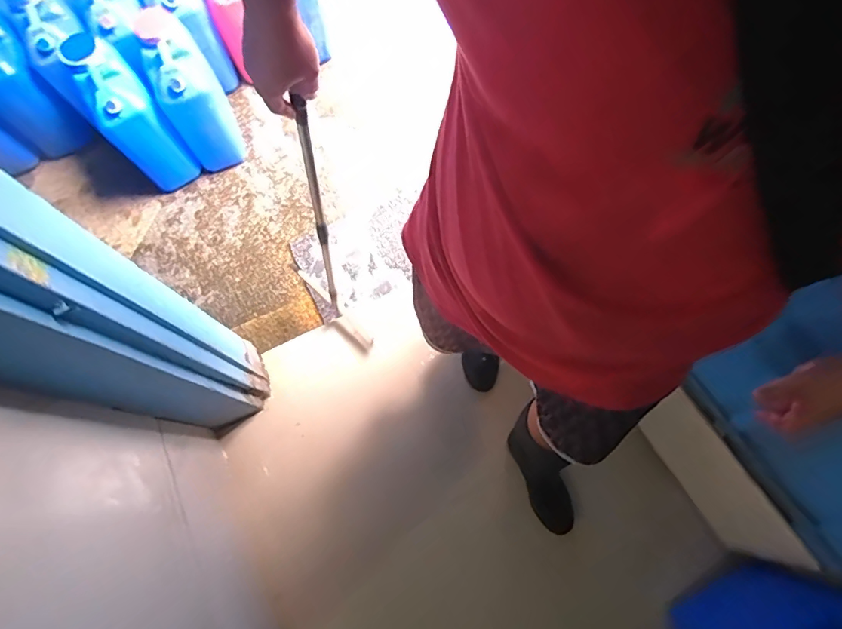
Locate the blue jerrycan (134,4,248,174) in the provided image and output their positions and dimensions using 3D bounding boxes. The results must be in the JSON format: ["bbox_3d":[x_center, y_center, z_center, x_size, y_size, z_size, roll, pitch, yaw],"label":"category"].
[{"bbox_3d":[-0.780,-0.742,1.565,0.188,0.434,0.307,-30,73,-8],"label":"blue jerrycan"}]

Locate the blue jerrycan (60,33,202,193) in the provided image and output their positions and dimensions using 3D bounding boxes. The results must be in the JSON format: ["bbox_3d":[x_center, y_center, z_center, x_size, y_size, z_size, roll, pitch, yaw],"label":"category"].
[{"bbox_3d":[-0.951,-0.653,1.525,0.175,0.393,0.302,-32,74,-9],"label":"blue jerrycan"}]

